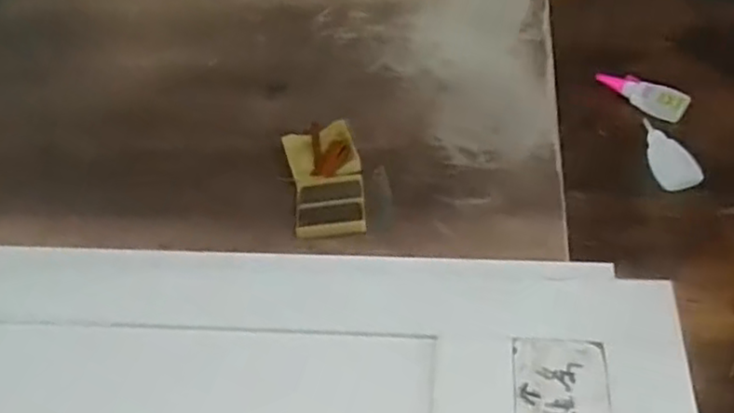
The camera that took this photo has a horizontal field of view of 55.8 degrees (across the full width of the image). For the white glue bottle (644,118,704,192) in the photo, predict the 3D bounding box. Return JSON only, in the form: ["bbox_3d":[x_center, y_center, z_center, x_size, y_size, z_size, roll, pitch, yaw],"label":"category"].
[{"bbox_3d":[0.308,-0.054,0.718,0.042,0.013,0.090,-13,49,-2],"label":"white glue bottle"}]

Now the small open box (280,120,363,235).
[{"bbox_3d":[-0.045,-0.032,0.753,0.076,0.022,0.148,-12,49,-1],"label":"small open box"}]

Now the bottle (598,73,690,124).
[{"bbox_3d":[0.307,-0.126,0.773,0.097,0.022,0.040,27,59,28],"label":"bottle"}]

